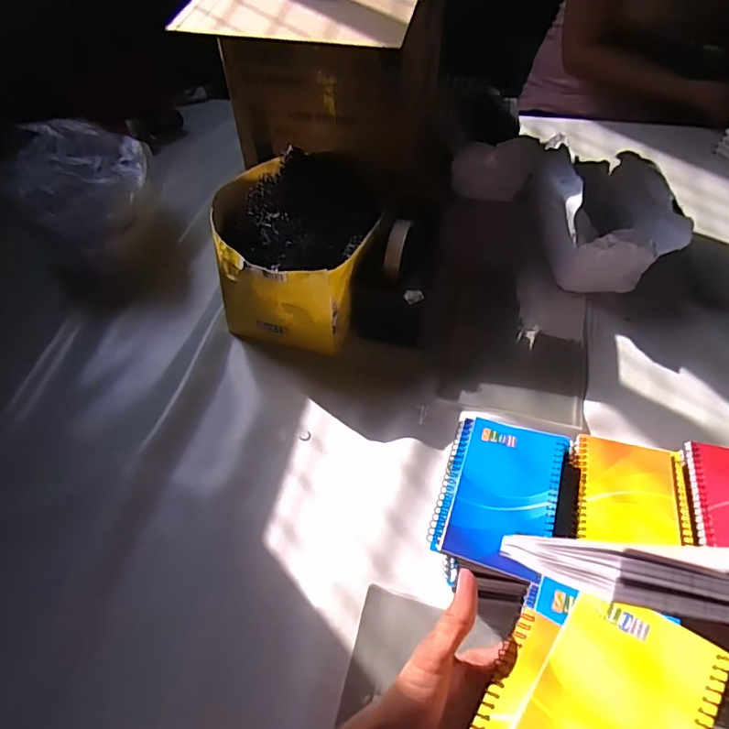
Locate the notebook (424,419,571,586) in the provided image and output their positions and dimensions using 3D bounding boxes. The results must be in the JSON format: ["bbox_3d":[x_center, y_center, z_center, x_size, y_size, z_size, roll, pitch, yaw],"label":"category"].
[{"bbox_3d":[0.115,0.106,0.438,0.093,0.008,0.131,15,55,13],"label":"notebook"}]

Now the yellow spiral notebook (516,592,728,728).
[{"bbox_3d":[0.136,0.193,0.280,0.081,0.005,0.129,23,57,33],"label":"yellow spiral notebook"}]

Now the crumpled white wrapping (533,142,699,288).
[{"bbox_3d":[0.319,-0.206,0.717,0.154,0.140,0.193,-14,53,-8],"label":"crumpled white wrapping"}]

